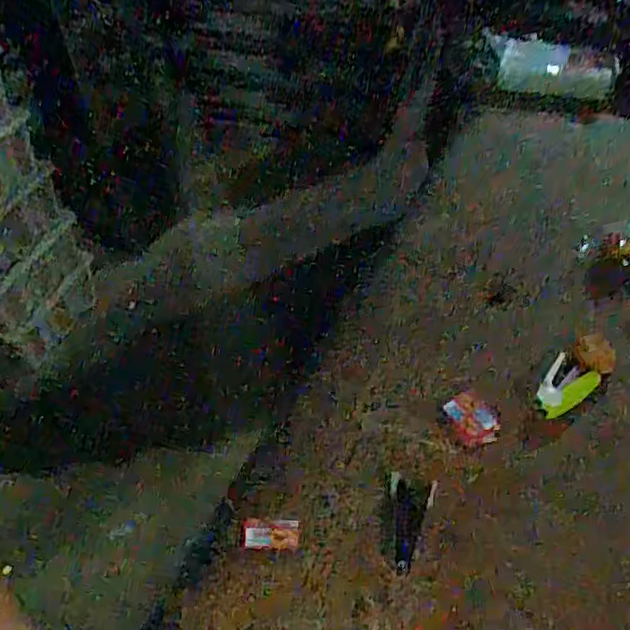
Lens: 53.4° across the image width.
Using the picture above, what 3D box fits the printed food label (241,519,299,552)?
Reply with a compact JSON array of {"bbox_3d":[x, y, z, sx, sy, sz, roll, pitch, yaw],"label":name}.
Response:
[{"bbox_3d":[-0.039,0.189,0.538,0.048,0.004,0.024,2,67,1],"label":"printed food label"}]

